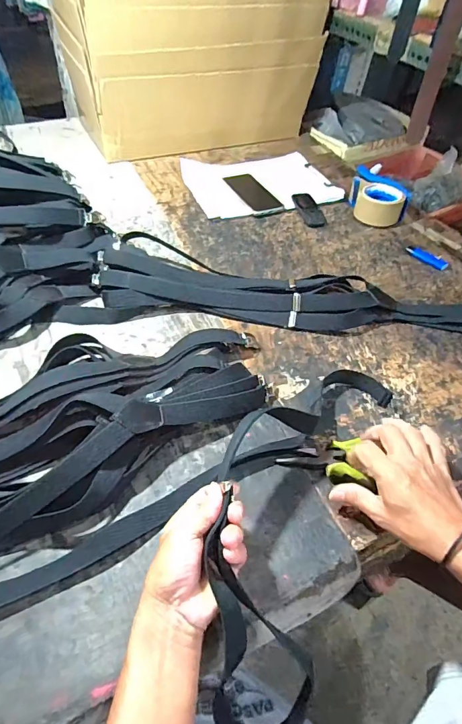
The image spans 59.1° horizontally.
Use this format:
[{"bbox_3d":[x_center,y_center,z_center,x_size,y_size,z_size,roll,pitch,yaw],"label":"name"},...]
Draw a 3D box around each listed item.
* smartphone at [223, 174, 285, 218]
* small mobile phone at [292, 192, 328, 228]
[{"bbox_3d":[0.049,-0.372,0.902,0.066,0.015,0.163,-25,56,-10],"label":"smartphone"},{"bbox_3d":[0.168,-0.327,0.871,0.052,0.014,0.101,-14,64,-15],"label":"small mobile phone"}]

